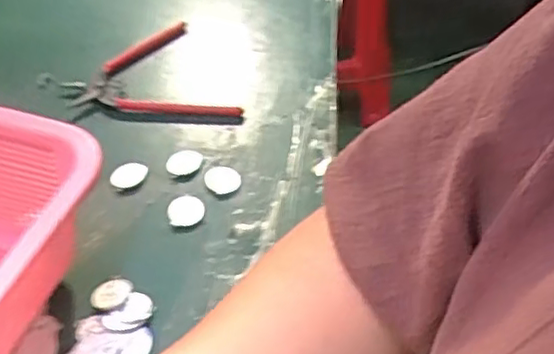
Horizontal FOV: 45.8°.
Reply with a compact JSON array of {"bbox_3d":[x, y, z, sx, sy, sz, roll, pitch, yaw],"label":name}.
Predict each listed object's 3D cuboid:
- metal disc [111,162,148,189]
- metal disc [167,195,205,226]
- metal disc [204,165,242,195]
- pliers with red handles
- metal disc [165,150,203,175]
[{"bbox_3d":[-0.106,-0.002,0.471,0.026,0.005,0.023,-9,43,-9],"label":"metal disc"},{"bbox_3d":[-0.061,0.022,0.445,0.024,0.005,0.026,0,42,0],"label":"metal disc"},{"bbox_3d":[-0.039,0.001,0.469,0.025,0.004,0.027,0,42,0],"label":"metal disc"},{"bbox_3d":[-0.100,-0.096,0.562,0.141,0.019,0.120,1,42,1],"label":"pliers with red handles"},{"bbox_3d":[-0.068,-0.012,0.482,0.027,0.004,0.027,0,42,0],"label":"metal disc"}]

